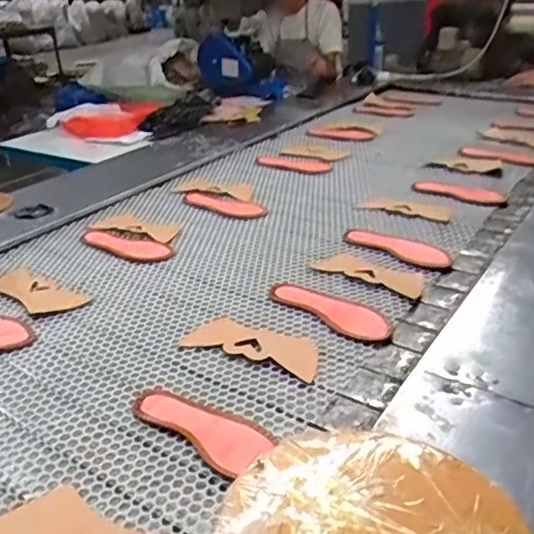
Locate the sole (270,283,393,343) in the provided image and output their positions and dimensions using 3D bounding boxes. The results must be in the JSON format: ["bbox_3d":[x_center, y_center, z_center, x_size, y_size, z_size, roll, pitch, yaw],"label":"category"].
[{"bbox_3d":[0.103,0.065,0.912,0.078,0.009,0.223,-27,35,-36],"label":"sole"}]

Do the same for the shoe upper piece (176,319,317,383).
[{"bbox_3d":[-0.016,0.112,0.835,0.205,0.006,0.088,11,31,27],"label":"shoe upper piece"}]

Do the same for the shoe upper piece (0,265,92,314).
[{"bbox_3d":[-0.404,0.042,0.989,0.198,0.006,0.081,19,35,30],"label":"shoe upper piece"}]

